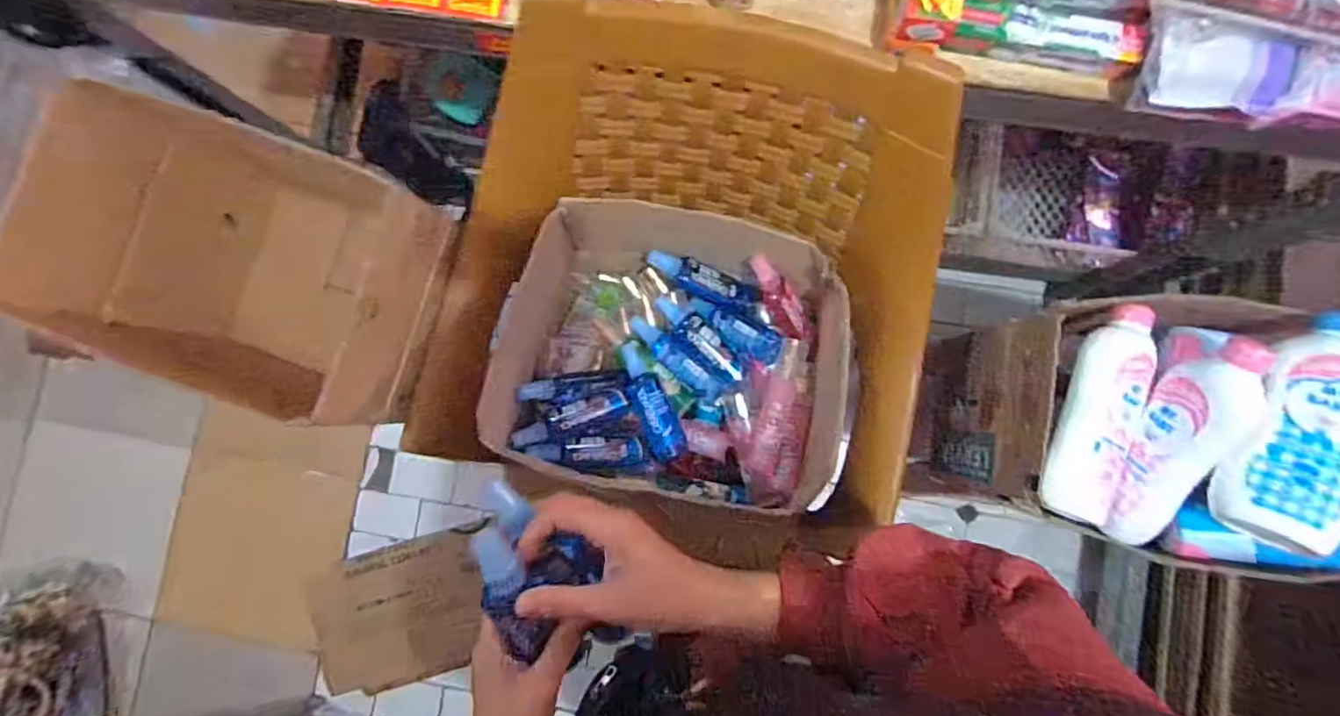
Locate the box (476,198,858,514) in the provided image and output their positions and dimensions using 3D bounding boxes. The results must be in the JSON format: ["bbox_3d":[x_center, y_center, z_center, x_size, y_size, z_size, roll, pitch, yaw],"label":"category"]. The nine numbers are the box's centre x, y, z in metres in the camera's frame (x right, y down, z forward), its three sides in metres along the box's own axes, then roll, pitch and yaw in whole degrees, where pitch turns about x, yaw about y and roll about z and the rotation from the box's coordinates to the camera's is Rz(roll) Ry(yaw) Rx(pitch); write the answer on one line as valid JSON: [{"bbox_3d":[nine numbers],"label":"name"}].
[{"bbox_3d":[0.008,-0.006,0.720,0.354,0.175,0.321,8,86,4],"label":"box"}]

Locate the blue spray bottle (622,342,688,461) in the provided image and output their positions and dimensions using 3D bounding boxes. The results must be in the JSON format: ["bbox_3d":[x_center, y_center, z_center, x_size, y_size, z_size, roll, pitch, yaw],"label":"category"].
[{"bbox_3d":[-0.022,0.051,0.729,0.041,0.037,0.149,-21,85,1],"label":"blue spray bottle"}]

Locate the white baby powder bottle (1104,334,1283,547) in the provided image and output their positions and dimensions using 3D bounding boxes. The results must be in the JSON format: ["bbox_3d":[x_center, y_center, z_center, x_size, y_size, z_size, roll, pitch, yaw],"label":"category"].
[{"bbox_3d":[0.482,0.080,0.568,0.061,0.048,0.209,20,108,4],"label":"white baby powder bottle"}]

